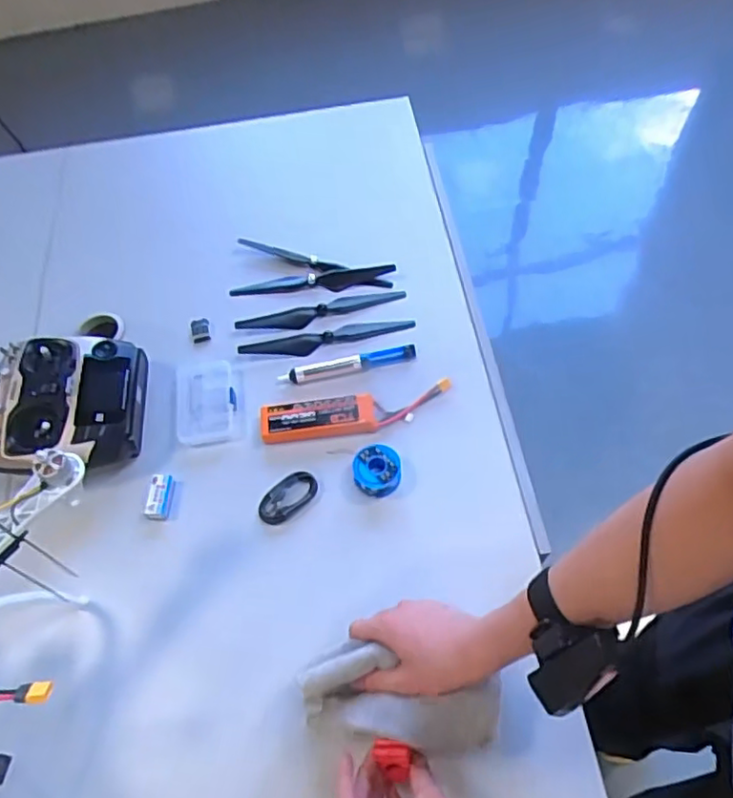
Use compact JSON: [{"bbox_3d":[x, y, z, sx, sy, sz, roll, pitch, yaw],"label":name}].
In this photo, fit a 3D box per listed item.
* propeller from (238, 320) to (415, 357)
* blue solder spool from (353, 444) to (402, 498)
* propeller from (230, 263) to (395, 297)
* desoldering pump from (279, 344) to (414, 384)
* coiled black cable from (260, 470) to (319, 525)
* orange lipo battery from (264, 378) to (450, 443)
[{"bbox_3d":[-0.051,-0.081,0.828,0.234,0.018,0.035,-14,60,-4],"label":"propeller"},{"bbox_3d":[0.013,0.084,0.712,0.051,0.044,0.050,-2,60,3],"label":"blue solder spool"},{"bbox_3d":[-0.077,-0.165,0.872,0.233,0.018,0.033,-8,59,0],"label":"propeller"},{"bbox_3d":[-0.023,-0.046,0.794,0.174,0.016,0.023,-11,59,-2],"label":"desoldering pump"},{"bbox_3d":[-0.091,0.114,0.710,0.076,0.005,0.040,-38,64,-17],"label":"coiled black cable"},{"bbox_3d":[-0.011,0.015,0.747,0.232,0.022,0.050,-10,59,-1],"label":"orange lipo battery"}]

